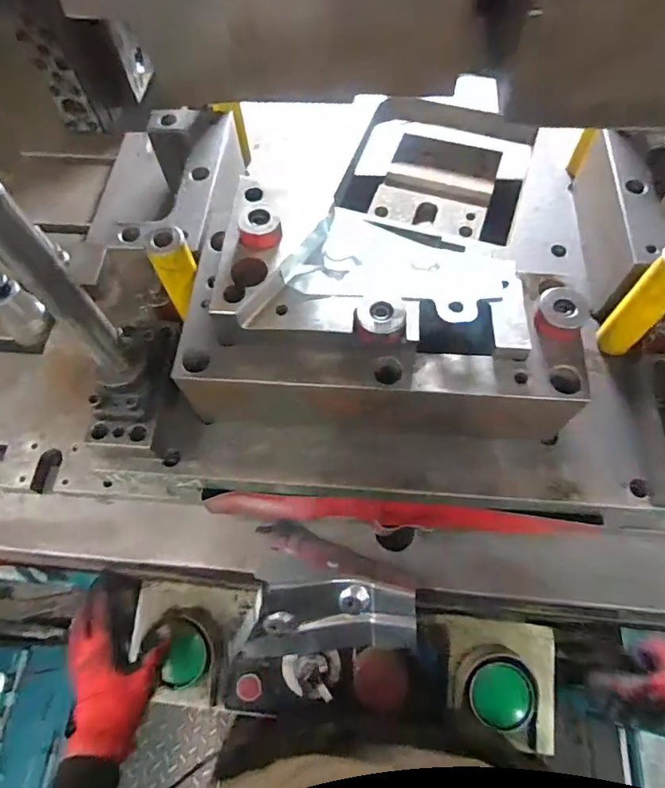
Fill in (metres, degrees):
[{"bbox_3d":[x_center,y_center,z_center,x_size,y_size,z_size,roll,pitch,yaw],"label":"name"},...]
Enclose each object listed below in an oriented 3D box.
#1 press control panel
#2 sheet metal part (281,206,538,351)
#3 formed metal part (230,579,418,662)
[{"bbox_3d":[0.006,0.312,0.579,0.491,0.118,0.126,6,63,4],"label":"press control panel"},{"bbox_3d":[0.082,-0.126,0.482,0.222,0.031,0.127,16,53,5],"label":"sheet metal part"},{"bbox_3d":[-0.011,0.258,0.578,0.214,0.047,0.101,-5,92,-1],"label":"formed metal part"}]

